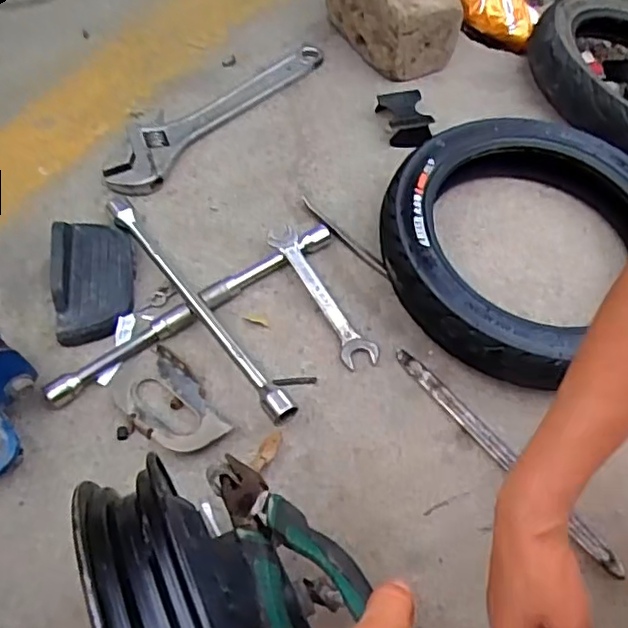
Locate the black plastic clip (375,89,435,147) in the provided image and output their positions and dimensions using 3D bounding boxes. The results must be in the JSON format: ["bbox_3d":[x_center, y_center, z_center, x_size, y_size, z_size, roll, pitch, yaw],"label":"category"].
[{"bbox_3d":[0.118,-0.253,0.819,0.060,0.025,0.084,-10,58,-5],"label":"black plastic clip"}]

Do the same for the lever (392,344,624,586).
[{"bbox_3d":[0.185,0.139,0.623,0.020,0.009,0.288,-36,67,-21],"label":"lever"}]

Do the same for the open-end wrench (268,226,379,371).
[{"bbox_3d":[0.006,-0.020,0.692,0.039,0.010,0.183,-32,76,-11],"label":"open-end wrench"}]

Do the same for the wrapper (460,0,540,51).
[{"bbox_3d":[0.241,-0.473,0.934,0.215,0.050,0.082,28,58,-21],"label":"wrapper"}]

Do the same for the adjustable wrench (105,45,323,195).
[{"bbox_3d":[-0.137,-0.276,0.830,0.095,0.025,0.350,38,65,22],"label":"adjustable wrench"}]

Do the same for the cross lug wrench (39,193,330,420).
[{"bbox_3d":[-0.126,-0.006,0.675,0.246,0.033,0.243,7,59,2],"label":"cross lug wrench"}]

